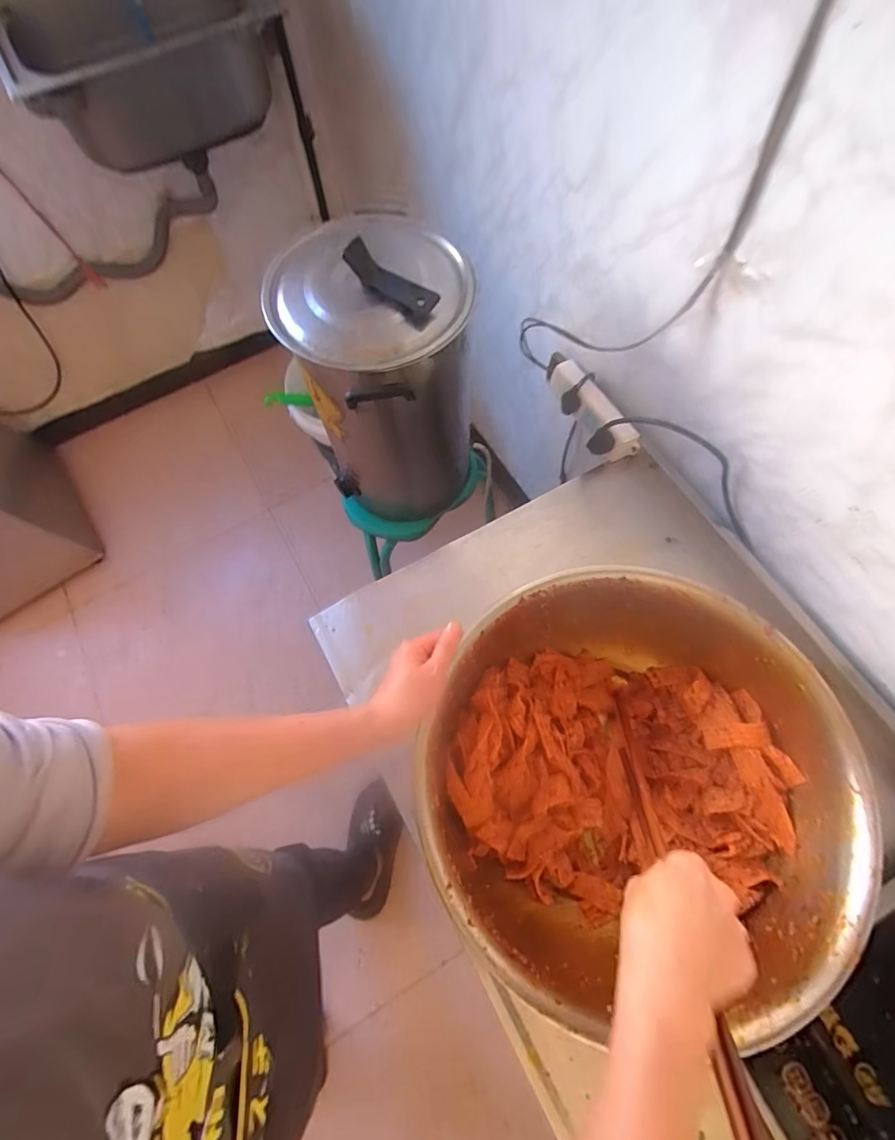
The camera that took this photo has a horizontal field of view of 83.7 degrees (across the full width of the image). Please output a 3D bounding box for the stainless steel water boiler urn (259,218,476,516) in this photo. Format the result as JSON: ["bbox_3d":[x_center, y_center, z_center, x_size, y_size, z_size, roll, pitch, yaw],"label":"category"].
[{"bbox_3d":[-0.086,-0.256,0.755,0.220,0.417,0.231,-1,68,2],"label":"stainless steel water boiler urn"}]

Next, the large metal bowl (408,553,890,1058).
[{"bbox_3d":[0.171,0.197,0.506,0.365,0.168,0.354,-1,68,2],"label":"large metal bowl"}]

